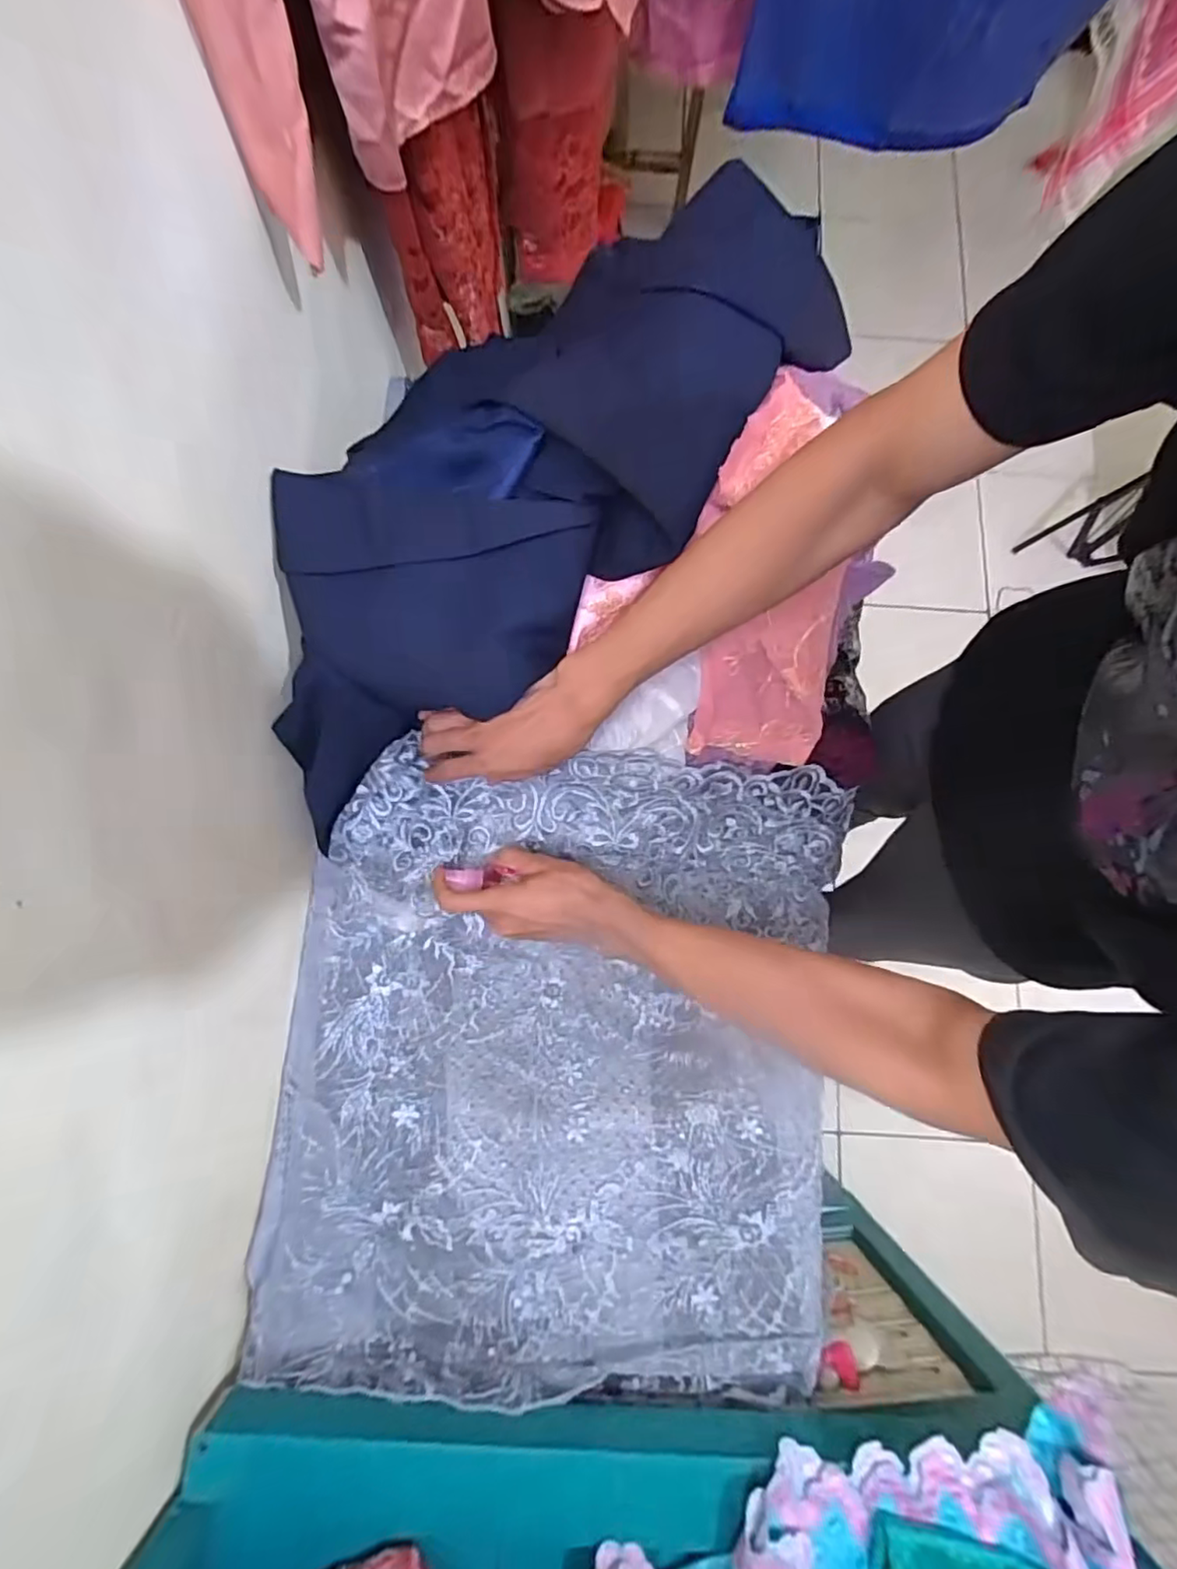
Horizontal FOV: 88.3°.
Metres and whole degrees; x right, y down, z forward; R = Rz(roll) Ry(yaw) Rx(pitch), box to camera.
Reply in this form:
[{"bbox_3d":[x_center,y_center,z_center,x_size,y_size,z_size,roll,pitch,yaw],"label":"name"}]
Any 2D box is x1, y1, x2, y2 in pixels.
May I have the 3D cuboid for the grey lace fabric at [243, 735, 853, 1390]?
[{"bbox_3d":[-0.027,0.235,0.535,0.497,0.100,0.523,6,79,1],"label":"grey lace fabric"}]

